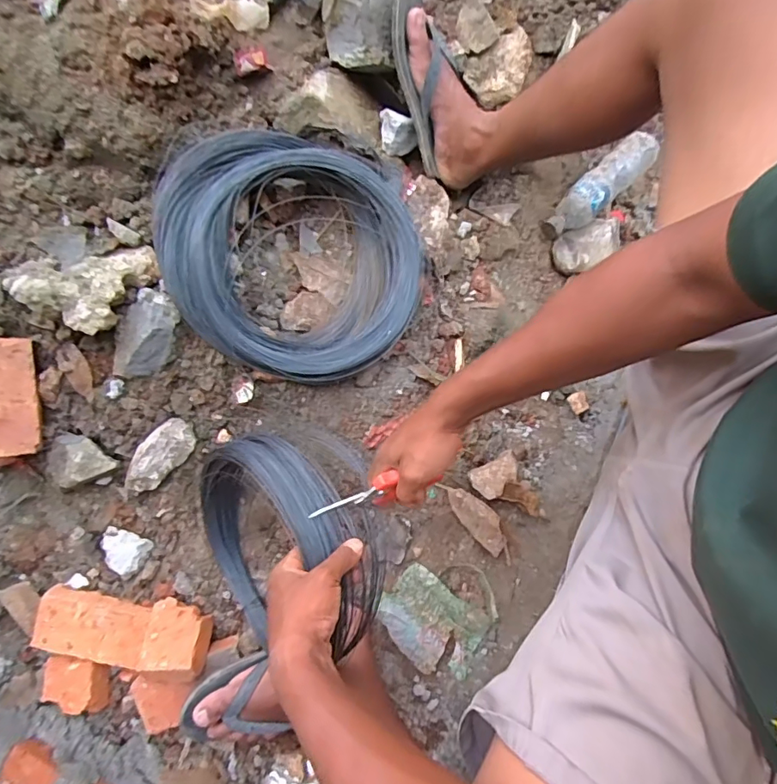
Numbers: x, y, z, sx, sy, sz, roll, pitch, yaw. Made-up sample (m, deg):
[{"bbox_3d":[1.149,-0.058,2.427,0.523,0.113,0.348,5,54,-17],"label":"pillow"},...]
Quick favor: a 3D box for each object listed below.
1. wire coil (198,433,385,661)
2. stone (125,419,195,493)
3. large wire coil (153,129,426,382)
[{"bbox_3d":[-0.140,0.186,0.624,0.067,0.298,0.239,-25,75,-40],"label":"wire coil"},{"bbox_3d":[-0.315,0.087,0.696,0.109,0.034,0.049,-43,79,-13],"label":"stone"},{"bbox_3d":[-0.123,-0.180,0.680,0.350,0.058,0.319,6,89,-17],"label":"large wire coil"}]

